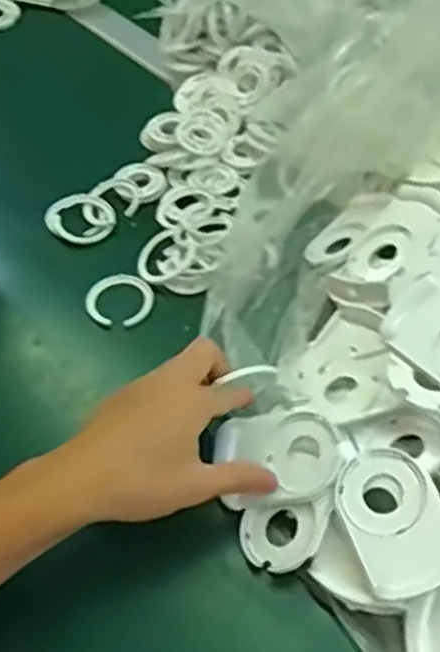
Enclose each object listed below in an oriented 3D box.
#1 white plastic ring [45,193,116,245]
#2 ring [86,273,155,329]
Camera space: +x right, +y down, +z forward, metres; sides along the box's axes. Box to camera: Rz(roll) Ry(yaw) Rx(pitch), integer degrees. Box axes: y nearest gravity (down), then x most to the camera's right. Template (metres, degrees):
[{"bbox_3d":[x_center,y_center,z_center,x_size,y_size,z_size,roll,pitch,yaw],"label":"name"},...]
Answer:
[{"bbox_3d":[-0.121,-0.093,0.648,0.059,0.013,0.049,-6,52,-2],"label":"white plastic ring"},{"bbox_3d":[-0.079,-0.021,0.592,0.050,0.008,0.050,-1,52,2],"label":"ring"}]

